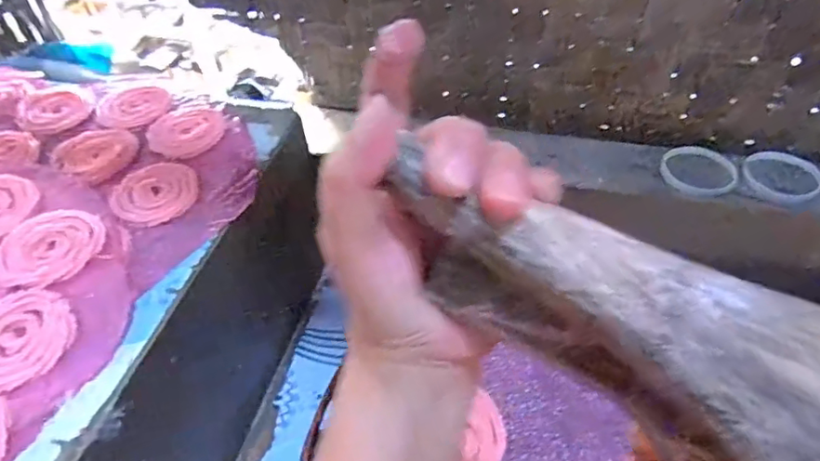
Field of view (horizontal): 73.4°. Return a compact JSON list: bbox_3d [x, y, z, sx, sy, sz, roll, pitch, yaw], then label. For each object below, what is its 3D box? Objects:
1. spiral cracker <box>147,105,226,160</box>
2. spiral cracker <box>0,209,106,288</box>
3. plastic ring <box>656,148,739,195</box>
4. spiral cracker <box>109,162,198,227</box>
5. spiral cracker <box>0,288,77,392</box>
[{"bbox_3d":[-0.233,-0.106,0.577,0.073,0.007,0.078,-2,48,2],"label":"spiral cracker"},{"bbox_3d":[-0.301,0.014,0.458,0.083,0.007,0.080,-2,48,2],"label":"spiral cracker"},{"bbox_3d":[0.375,-0.076,0.714,0.095,0.015,0.058,20,89,17],"label":"plastic ring"},{"bbox_3d":[-0.238,-0.036,0.513,0.075,0.008,0.075,31,56,27],"label":"spiral cracker"},{"bbox_3d":[-0.291,0.078,0.405,0.079,0.007,0.075,32,57,28],"label":"spiral cracker"}]

